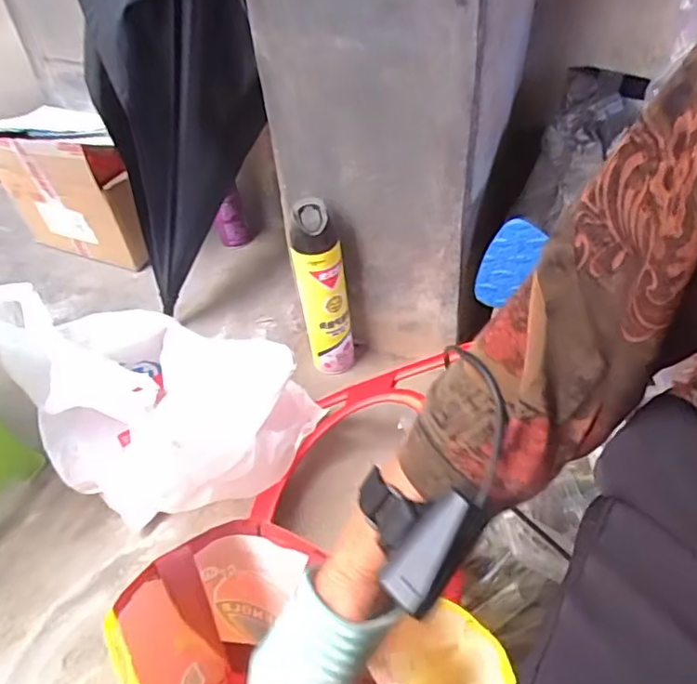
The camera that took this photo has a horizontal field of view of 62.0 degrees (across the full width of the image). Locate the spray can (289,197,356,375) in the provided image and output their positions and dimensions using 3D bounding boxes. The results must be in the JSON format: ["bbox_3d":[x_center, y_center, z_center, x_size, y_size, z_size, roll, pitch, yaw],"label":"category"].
[{"bbox_3d":[-0.035,-0.073,0.840,0.077,0.268,0.064,-2,45,1],"label":"spray can"}]

